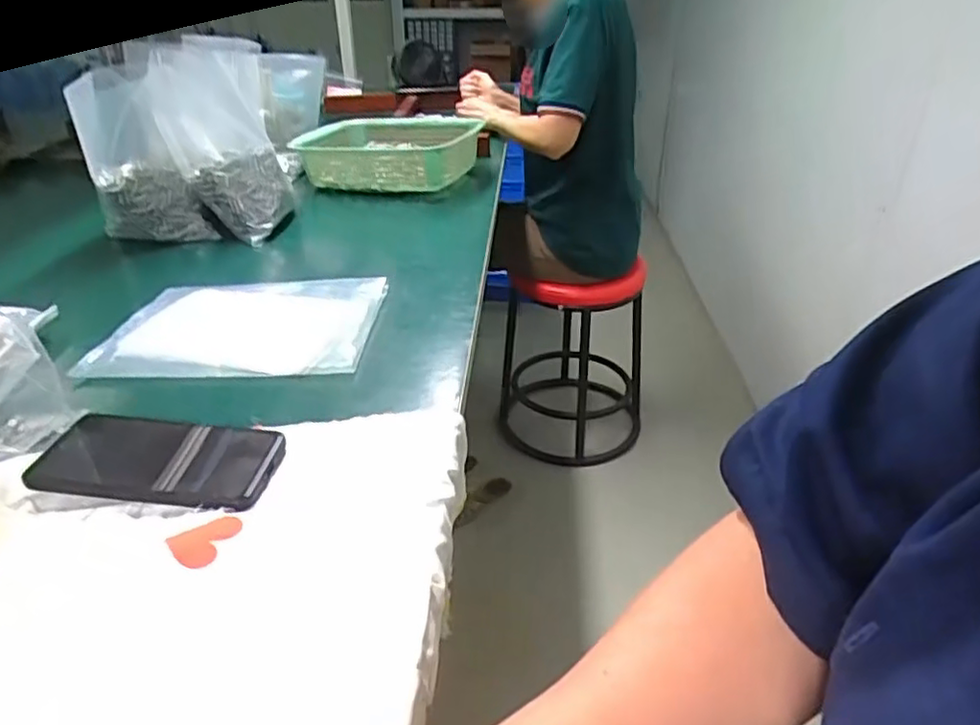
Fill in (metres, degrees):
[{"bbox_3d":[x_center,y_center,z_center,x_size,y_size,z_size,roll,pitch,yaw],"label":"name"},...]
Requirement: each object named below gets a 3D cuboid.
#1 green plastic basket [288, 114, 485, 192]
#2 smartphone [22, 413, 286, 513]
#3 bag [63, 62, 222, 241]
[{"bbox_3d":[-0.164,-0.343,1.095,0.260,0.082,0.223,7,32,12],"label":"green plastic basket"},{"bbox_3d":[-0.234,0.068,0.472,0.159,0.014,0.081,4,31,6],"label":"smartphone"},{"bbox_3d":[-0.440,-0.257,0.836,0.121,0.208,0.049,-9,32,-15],"label":"bag"}]

